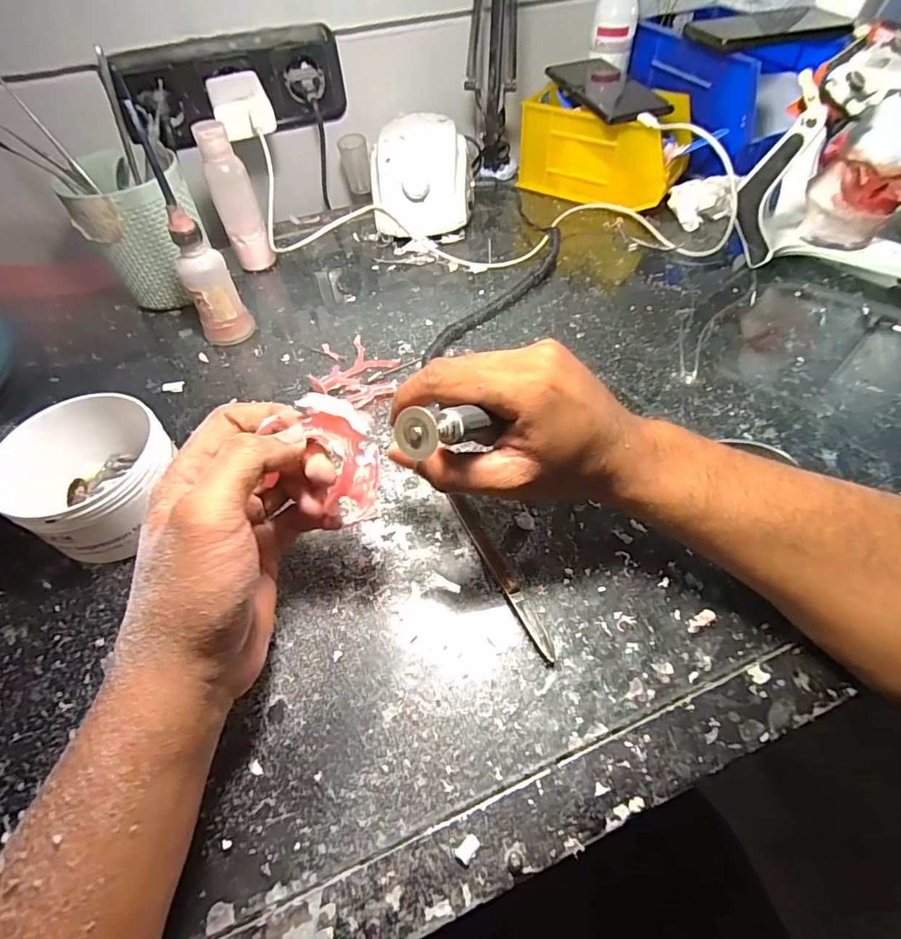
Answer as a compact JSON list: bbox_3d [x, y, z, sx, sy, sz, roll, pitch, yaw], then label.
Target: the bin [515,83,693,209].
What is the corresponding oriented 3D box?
[{"bbox_3d":[0.173,-0.362,0.550,0.170,0.087,0.105,31,60,23],"label":"bin"}]

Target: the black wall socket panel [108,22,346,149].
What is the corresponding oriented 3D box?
[{"bbox_3d":[-0.212,-0.375,0.492,0.217,0.090,0.047,-17,55,-10],"label":"black wall socket panel"}]

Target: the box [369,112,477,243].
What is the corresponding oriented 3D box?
[{"bbox_3d":[-0.029,-0.315,0.530,0.106,0.080,0.131,-2,53,1],"label":"box"}]

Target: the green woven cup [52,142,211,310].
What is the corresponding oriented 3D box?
[{"bbox_3d":[-0.272,-0.211,0.438,0.092,0.124,0.080,4,54,6],"label":"green woven cup"}]

